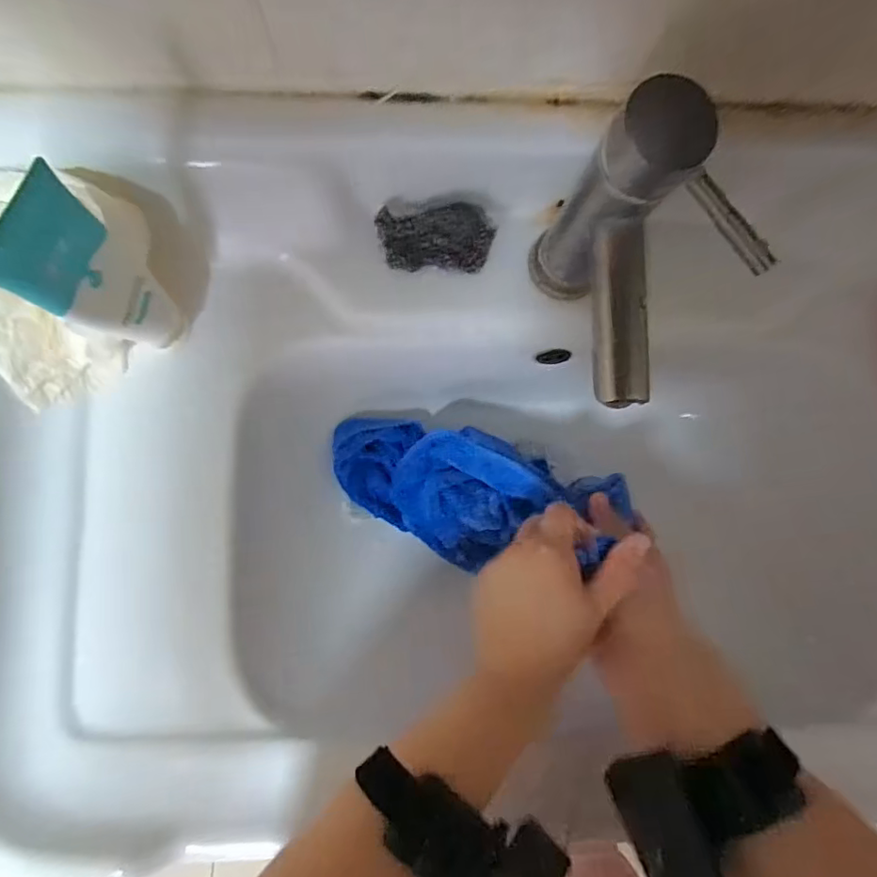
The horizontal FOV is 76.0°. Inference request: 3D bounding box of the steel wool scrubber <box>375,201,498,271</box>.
[{"bbox_3d":[-0.001,-0.144,0.405,0.081,0.022,0.044,-4,115,-5],"label":"steel wool scrubber"}]

